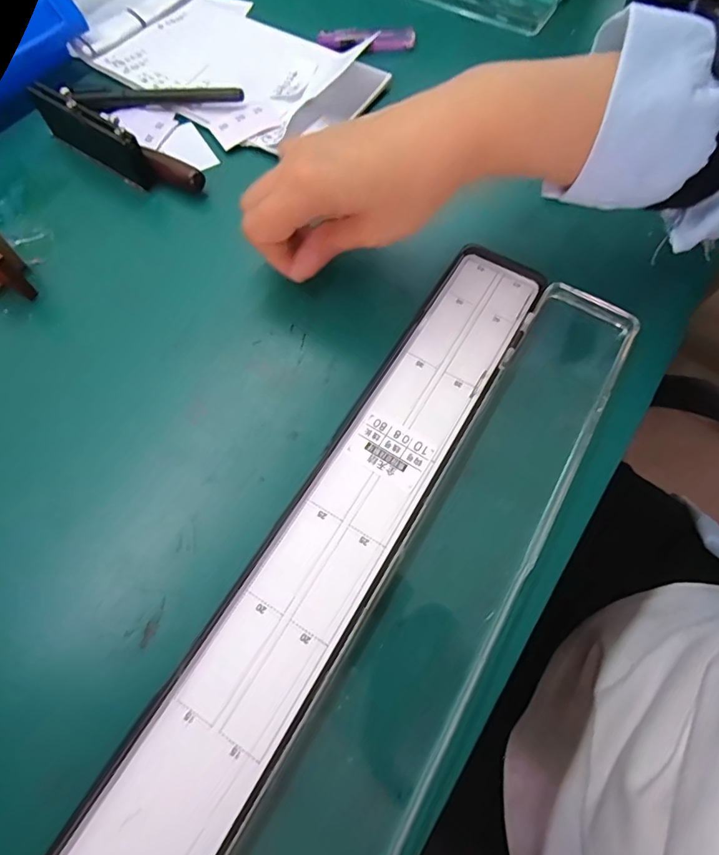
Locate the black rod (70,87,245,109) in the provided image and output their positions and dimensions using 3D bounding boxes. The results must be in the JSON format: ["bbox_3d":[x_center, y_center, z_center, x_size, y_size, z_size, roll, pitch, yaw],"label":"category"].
[{"bbox_3d":[-0.142,-0.236,0.344,0.117,0.012,0.012,-3,67,-1],"label":"black rod"}]

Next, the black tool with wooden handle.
[{"bbox_3d":[-0.160,-0.191,0.312,0.122,0.040,0.027,30,70,12],"label":"black tool with wooden handle"}]

